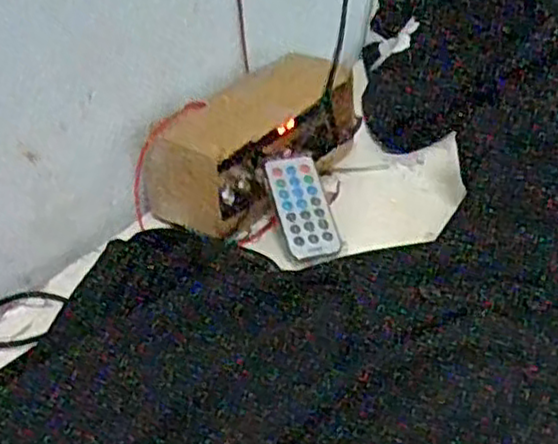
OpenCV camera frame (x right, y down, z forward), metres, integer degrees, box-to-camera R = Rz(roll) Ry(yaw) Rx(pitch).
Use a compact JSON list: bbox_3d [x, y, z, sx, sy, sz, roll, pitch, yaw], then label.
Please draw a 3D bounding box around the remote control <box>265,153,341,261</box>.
[{"bbox_3d":[0.018,-0.011,0.549,0.039,0.011,0.087,-12,63,-8],"label":"remote control"}]

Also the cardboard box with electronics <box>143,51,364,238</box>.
[{"bbox_3d":[-0.015,-0.067,0.595,0.078,0.081,0.184,23,44,35],"label":"cardboard box with electronics"}]

